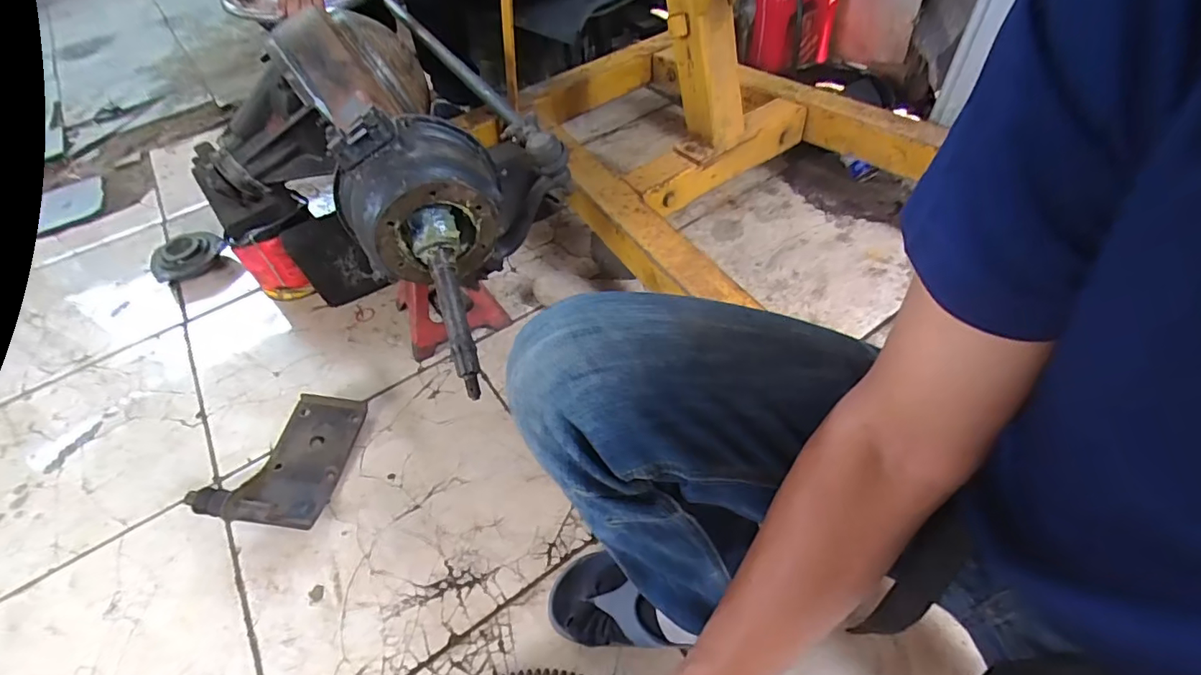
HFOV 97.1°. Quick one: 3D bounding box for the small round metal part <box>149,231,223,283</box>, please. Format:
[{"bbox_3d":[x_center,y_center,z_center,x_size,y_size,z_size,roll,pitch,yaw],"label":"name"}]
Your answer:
[{"bbox_3d":[-0.861,-0.164,1.090,0.137,0.059,0.127,12,52,13],"label":"small round metal part"}]

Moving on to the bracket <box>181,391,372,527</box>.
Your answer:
[{"bbox_3d":[-0.454,0.171,0.772,0.154,0.056,0.203,3,50,5],"label":"bracket"}]

